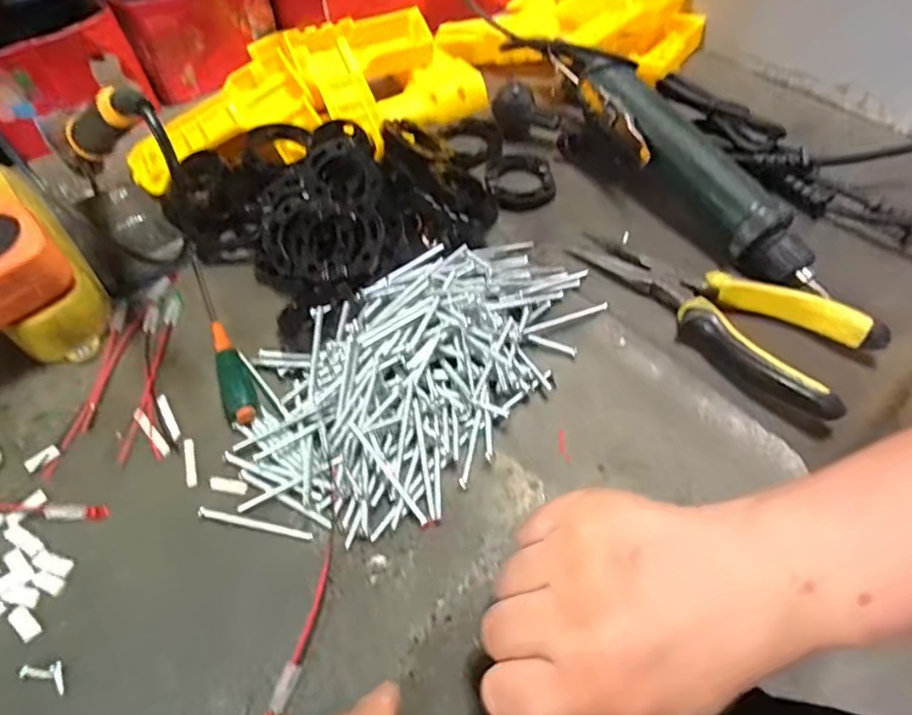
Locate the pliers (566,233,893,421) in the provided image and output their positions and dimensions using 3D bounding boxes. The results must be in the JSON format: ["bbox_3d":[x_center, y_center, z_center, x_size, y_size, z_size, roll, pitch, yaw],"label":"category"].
[{"bbox_3d":[0.156,-0.037,0.359,0.180,0.023,0.071,38,64,23],"label":"pliers"}]

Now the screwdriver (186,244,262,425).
[{"bbox_3d":[-0.152,-0.024,0.363,0.019,0.017,0.159,-22,58,-14],"label":"screwdriver"}]

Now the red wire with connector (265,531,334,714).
[{"bbox_3d":[-0.068,0.122,0.261,0.008,0.004,0.085,12,57,8],"label":"red wire with connector"}]

